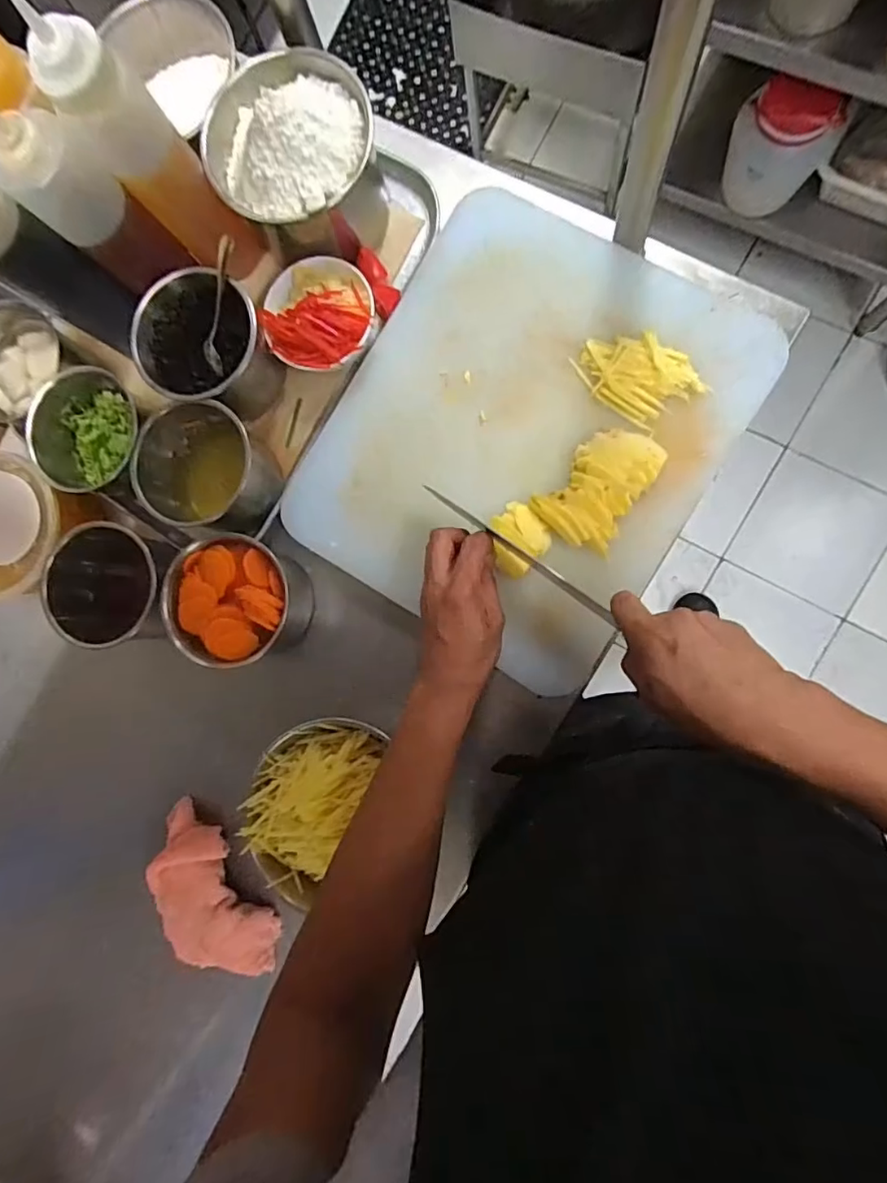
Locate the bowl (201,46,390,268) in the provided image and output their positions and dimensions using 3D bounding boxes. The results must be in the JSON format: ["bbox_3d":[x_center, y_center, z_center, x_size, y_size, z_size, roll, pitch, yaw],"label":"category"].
[{"bbox_3d":[-0.138,-0.410,0.530,0.144,0.128,0.149,0,88,10],"label":"bowl"}]

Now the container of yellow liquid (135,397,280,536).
[{"bbox_3d":[-0.235,-0.121,0.549,0.121,0.094,0.112,10,90,10],"label":"container of yellow liquid"}]

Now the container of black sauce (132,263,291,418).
[{"bbox_3d":[-0.227,-0.238,0.547,0.117,0.087,0.117,0,88,10],"label":"container of black sauce"}]

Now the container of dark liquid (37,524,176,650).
[{"bbox_3d":[-0.322,-0.006,0.576,0.119,0.103,0.115,-2,88,10],"label":"container of dark liquid"}]

